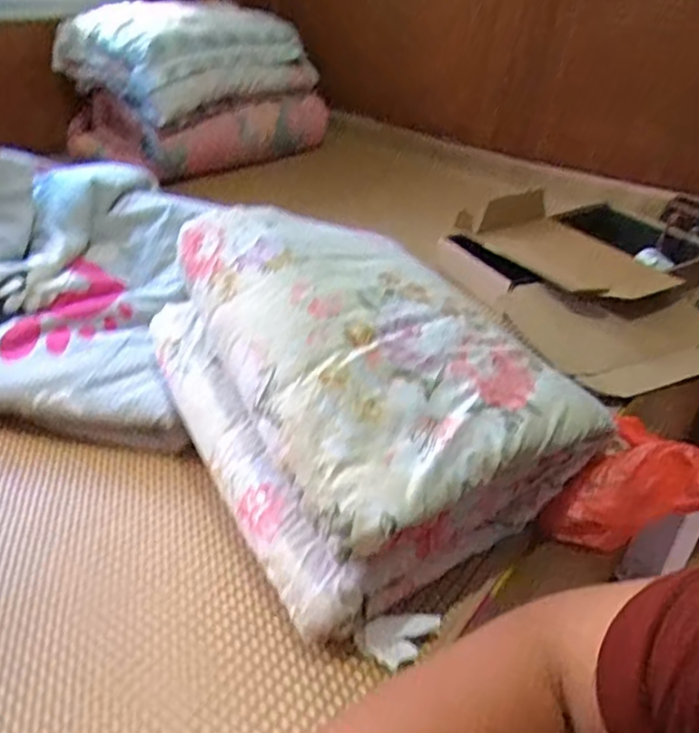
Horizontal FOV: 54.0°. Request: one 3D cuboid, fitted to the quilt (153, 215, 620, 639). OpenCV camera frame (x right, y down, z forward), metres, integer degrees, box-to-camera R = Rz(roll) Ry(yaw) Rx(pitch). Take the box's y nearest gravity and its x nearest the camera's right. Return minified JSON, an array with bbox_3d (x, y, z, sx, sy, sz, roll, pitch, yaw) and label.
[{"bbox_3d":[0.024,-0.001,0.927,0.445,0.294,0.497,-17,40,-32],"label":"quilt"}]

